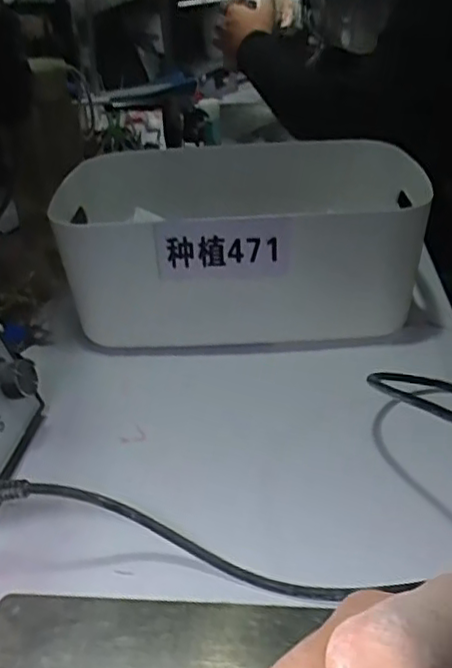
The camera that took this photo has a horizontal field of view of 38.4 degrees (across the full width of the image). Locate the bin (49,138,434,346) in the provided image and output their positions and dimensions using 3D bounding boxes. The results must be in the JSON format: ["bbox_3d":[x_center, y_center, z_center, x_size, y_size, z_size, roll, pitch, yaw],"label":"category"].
[{"bbox_3d":[0.016,-0.093,0.597,0.298,0.116,0.235,-3,31,-2],"label":"bin"}]

